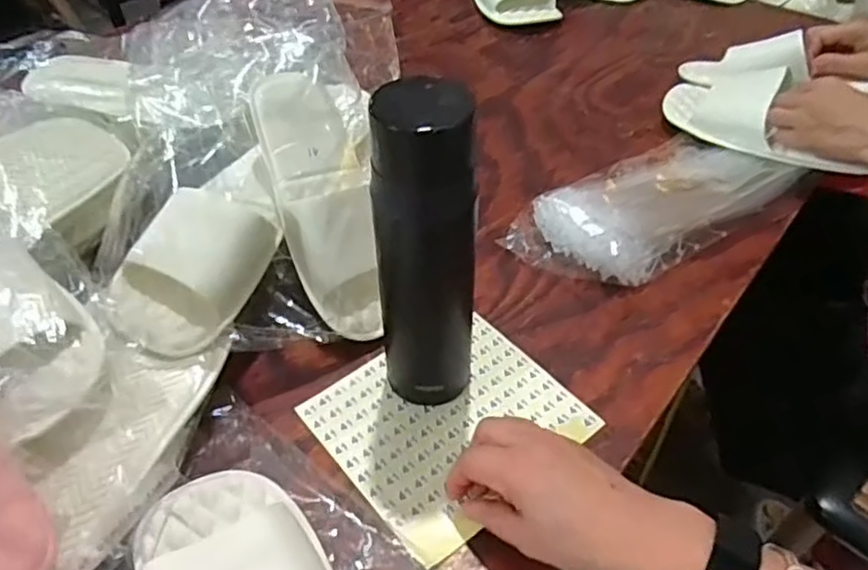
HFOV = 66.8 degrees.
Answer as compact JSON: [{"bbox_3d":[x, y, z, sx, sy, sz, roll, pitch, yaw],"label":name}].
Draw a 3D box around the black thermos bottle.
[{"bbox_3d":[-0.002,-0.011,0.426,0.061,0.238,0.057,29,53,26],"label":"black thermos bottle"}]

